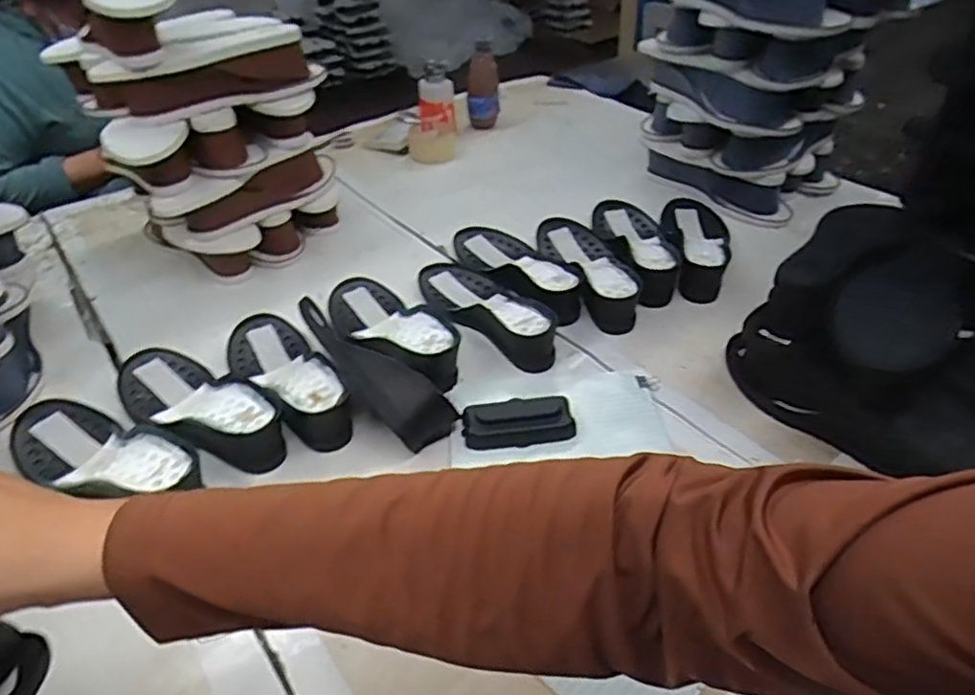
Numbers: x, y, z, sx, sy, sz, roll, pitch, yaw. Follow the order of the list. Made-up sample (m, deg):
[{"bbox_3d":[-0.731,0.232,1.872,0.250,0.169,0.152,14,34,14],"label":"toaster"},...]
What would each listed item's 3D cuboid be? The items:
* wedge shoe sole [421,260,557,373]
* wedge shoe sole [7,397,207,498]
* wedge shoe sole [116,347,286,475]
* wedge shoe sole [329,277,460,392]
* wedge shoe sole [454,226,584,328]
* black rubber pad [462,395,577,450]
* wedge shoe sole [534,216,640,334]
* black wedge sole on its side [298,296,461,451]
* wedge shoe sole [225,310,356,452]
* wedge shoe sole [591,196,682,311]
[{"bbox_3d":[-0.002,-0.057,0.824,0.084,0.050,0.244,-25,43,-27],"label":"wedge shoe sole"},{"bbox_3d":[-0.366,0.099,0.637,0.233,0.046,0.088,15,42,21],"label":"wedge shoe sole"},{"bbox_3d":[-0.304,0.055,0.692,0.251,0.050,0.088,25,47,31],"label":"wedge shoe sole"},{"bbox_3d":[-0.114,-0.032,0.799,0.096,0.050,0.245,-31,46,-30],"label":"wedge shoe sole"},{"bbox_3d":[0.041,-0.112,0.888,0.092,0.048,0.253,-22,41,-23],"label":"wedge shoe sole"},{"bbox_3d":[0.030,0.076,0.667,0.107,0.029,0.050,-7,39,-5],"label":"black rubber pad"},{"bbox_3d":[0.134,-0.111,0.885,0.089,0.050,0.244,-10,38,-10],"label":"wedge shoe sole"},{"bbox_3d":[-0.130,0.021,0.705,0.063,0.080,0.226,-30,46,-29],"label":"black wedge sole on its side"},{"bbox_3d":[-0.226,0.021,0.731,0.091,0.047,0.246,-22,42,-22],"label":"wedge shoe sole"},{"bbox_3d":[0.208,-0.144,0.919,0.086,0.055,0.242,-6,37,-4],"label":"wedge shoe sole"}]

